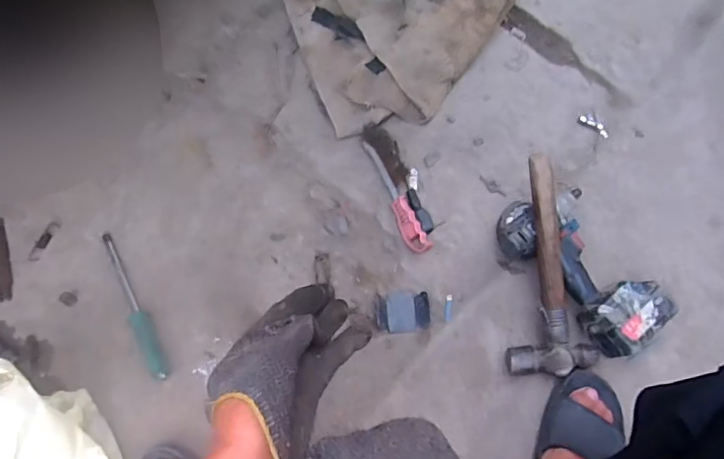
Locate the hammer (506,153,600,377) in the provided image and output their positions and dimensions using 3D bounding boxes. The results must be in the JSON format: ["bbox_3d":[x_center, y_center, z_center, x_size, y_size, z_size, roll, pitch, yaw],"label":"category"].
[{"bbox_3d":[0.262,0.051,0.748,0.117,0.031,0.304,-4,92,-2],"label":"hammer"}]

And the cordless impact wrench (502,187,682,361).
[{"bbox_3d":[0.320,0.060,0.794,0.136,0.084,0.264,-29,75,-9],"label":"cordless impact wrench"}]

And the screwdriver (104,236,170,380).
[{"bbox_3d":[-0.349,0.112,0.811,0.024,0.027,0.252,-27,74,-9],"label":"screwdriver"}]

